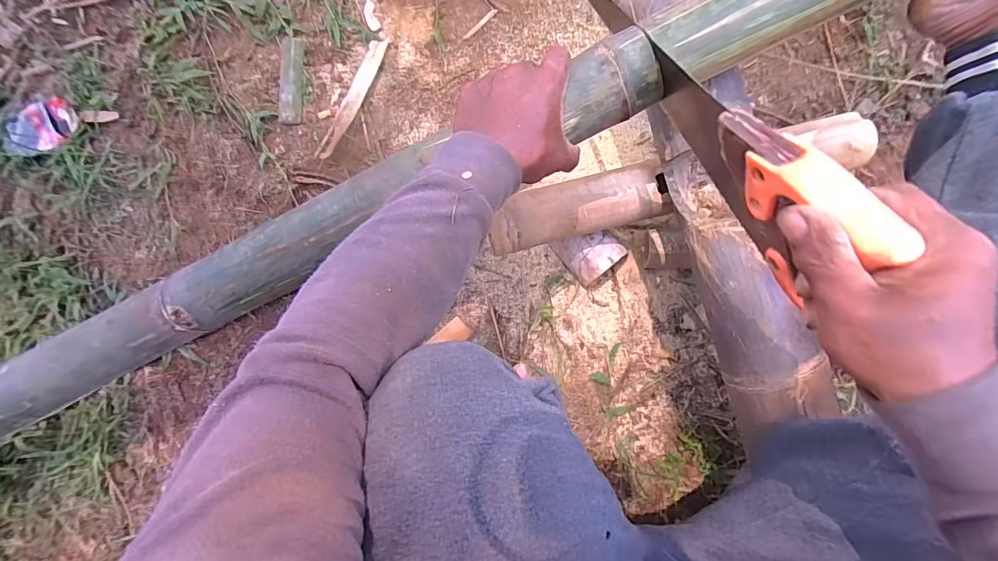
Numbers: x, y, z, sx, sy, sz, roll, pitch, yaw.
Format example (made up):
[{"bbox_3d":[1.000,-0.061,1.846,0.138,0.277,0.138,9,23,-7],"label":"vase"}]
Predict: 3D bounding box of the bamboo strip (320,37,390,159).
[{"bbox_3d":[-0.228,-0.286,0.658,0.035,0.017,0.206,21,88,9],"label":"bamboo strip"}]

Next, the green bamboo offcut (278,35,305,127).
[{"bbox_3d":[-0.328,-0.318,0.665,0.038,0.008,0.144,-4,84,7],"label":"green bamboo offcut"}]

